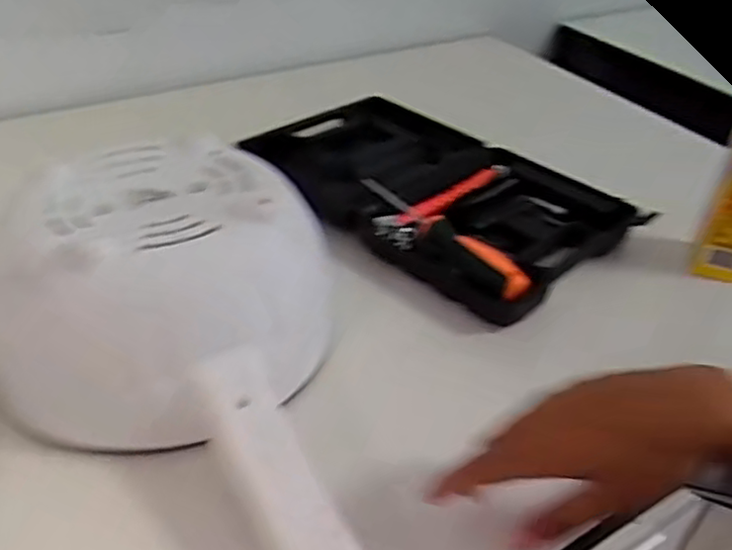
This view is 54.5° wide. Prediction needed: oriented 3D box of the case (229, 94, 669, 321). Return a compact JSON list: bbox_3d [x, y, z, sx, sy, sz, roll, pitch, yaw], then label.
[{"bbox_3d":[0.055,-0.078,0.647,0.334,0.035,0.203,32,45,31],"label":"case"}]

